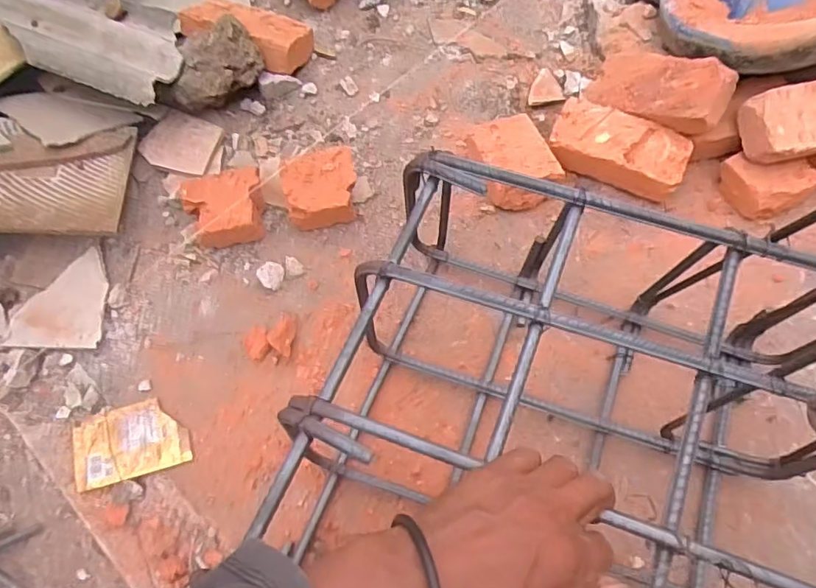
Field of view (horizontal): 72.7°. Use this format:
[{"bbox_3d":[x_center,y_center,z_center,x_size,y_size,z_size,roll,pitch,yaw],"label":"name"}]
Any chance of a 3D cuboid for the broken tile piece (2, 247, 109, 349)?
[{"bbox_3d":[-0.372,0.005,0.596,0.094,0.019,0.113,-3,63,-1],"label":"broken tile piece"}]

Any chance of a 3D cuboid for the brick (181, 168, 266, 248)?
[{"bbox_3d":[-0.208,-0.096,0.635,0.088,0.052,0.094,-16,66,-8],"label":"brick"}]

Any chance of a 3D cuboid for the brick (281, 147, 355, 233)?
[{"bbox_3d":[-0.100,-0.119,0.646,0.085,0.056,0.083,-11,65,-5],"label":"brick"}]

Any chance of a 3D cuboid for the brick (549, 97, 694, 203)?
[{"bbox_3d":[0.255,-0.173,0.680,0.161,0.047,0.090,23,66,12],"label":"brick"}]

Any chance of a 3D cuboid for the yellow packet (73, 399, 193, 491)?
[{"bbox_3d":[-0.273,0.145,0.546,0.105,0.006,0.071,-15,65,-11],"label":"yellow packet"}]

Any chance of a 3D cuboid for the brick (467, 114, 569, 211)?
[{"bbox_3d":[0.126,-0.158,0.672,0.084,0.047,0.116,-20,67,-10],"label":"brick"}]

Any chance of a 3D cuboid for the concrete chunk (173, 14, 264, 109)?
[{"bbox_3d":[-0.240,-0.280,0.699,0.118,0.091,0.062,-28,66,-12],"label":"concrete chunk"}]

